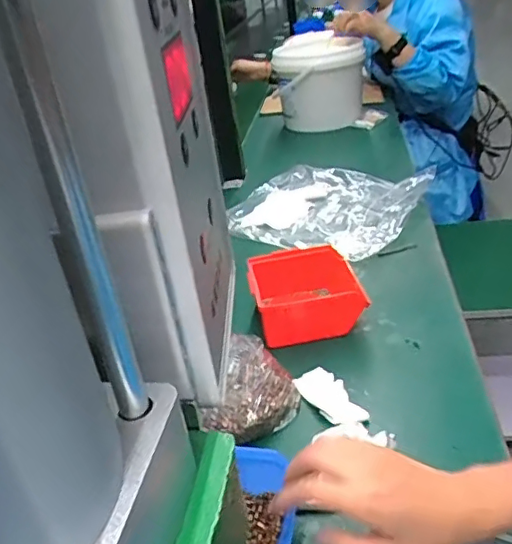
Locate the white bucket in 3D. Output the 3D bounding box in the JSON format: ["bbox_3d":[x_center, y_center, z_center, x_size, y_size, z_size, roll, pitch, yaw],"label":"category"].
[{"bbox_3d":[0.167,-0.514,1.471,0.236,0.194,0.298,-5,30,7],"label":"white bucket"}]

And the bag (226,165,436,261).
[{"bbox_3d":[0.123,-0.116,0.990,0.324,0.037,0.287,11,39,36],"label":"bag"}]

